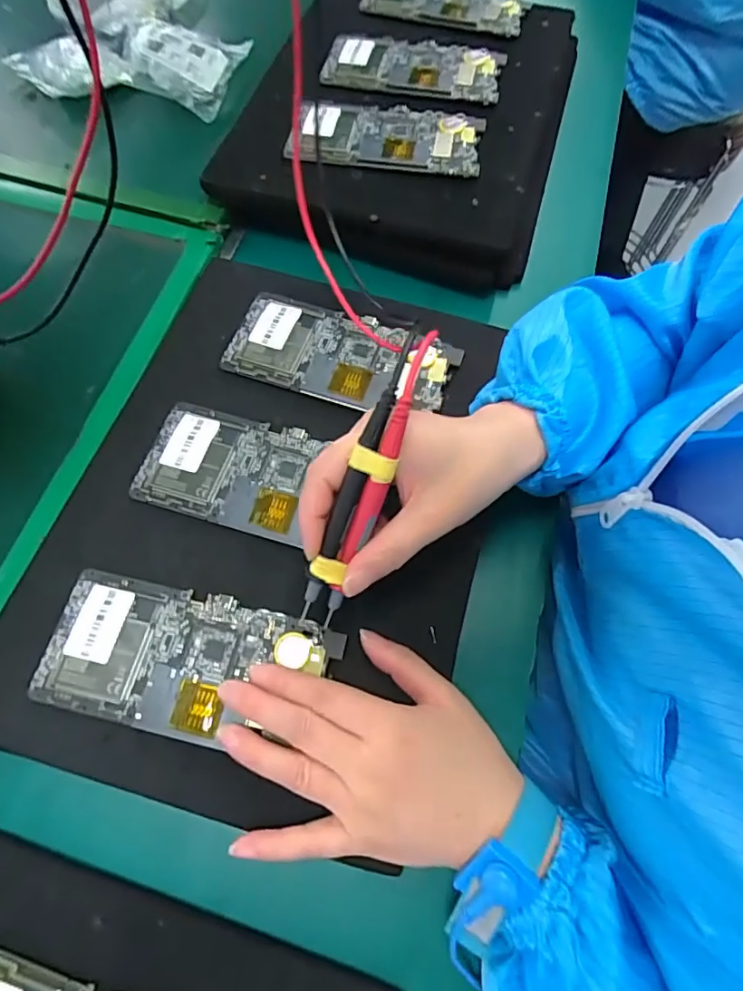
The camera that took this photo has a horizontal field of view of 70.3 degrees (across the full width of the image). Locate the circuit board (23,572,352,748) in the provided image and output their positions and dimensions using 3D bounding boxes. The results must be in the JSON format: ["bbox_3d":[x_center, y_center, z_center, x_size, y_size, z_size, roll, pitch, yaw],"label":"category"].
[{"bbox_3d":[-0.100,0.089,0.284,0.153,0.009,0.072,12,69,3],"label":"circuit board"}]

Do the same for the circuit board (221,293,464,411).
[{"bbox_3d":[-0.021,-0.097,0.368,0.152,0.012,0.070,18,67,5],"label":"circuit board"}]

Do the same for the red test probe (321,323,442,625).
[{"bbox_3d":[0.003,-0.008,0.238,0.012,0.016,0.133,20,103,6],"label":"red test probe"}]

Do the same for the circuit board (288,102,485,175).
[{"bbox_3d":[0.012,-0.299,0.434,0.154,0.011,0.074,9,66,1],"label":"circuit board"}]

